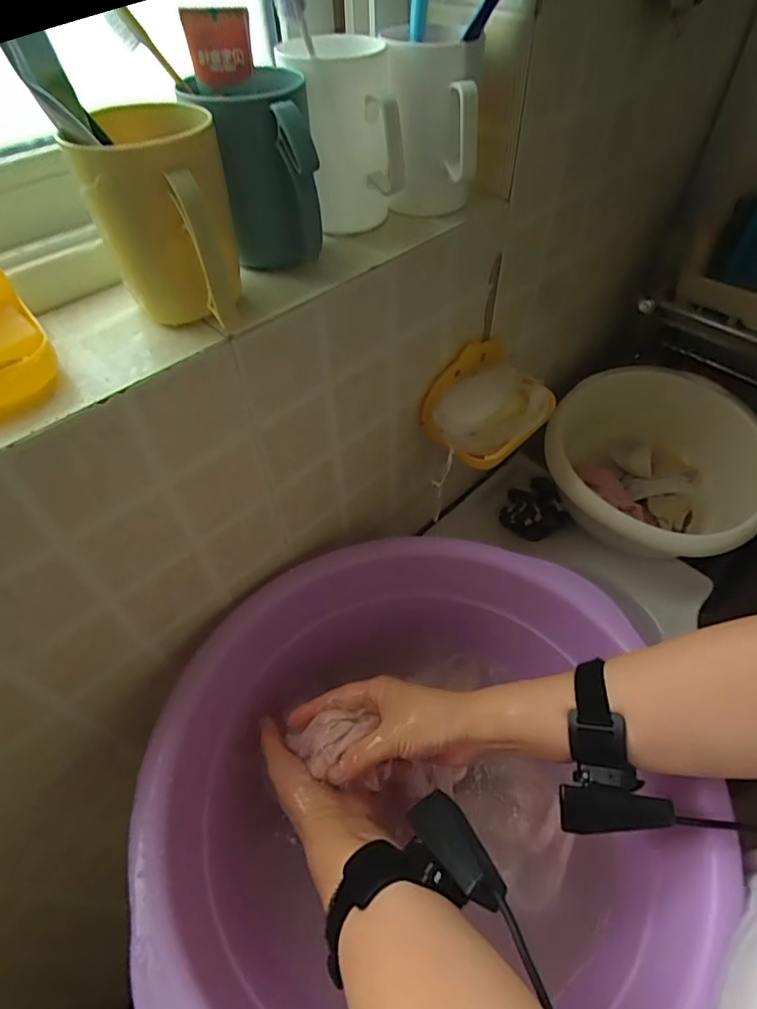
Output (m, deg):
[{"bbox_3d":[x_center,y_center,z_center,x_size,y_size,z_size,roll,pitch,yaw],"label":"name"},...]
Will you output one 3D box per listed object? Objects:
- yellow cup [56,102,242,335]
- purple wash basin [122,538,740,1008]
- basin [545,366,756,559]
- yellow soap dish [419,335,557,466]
[{"bbox_3d":[-0.137,-0.191,0.350,0.078,0.100,0.130,-12,50,-8],"label":"yellow cup"},{"bbox_3d":[0.029,0.235,0.466,0.394,0.155,0.395,-1,50,1],"label":"purple wash basin"},{"bbox_3d":[0.371,-0.052,0.725,0.277,0.122,0.289,-1,50,1],"label":"basin"},{"bbox_3d":[0.117,-0.107,0.569,0.142,0.078,0.093,-37,58,-26],"label":"yellow soap dish"}]

